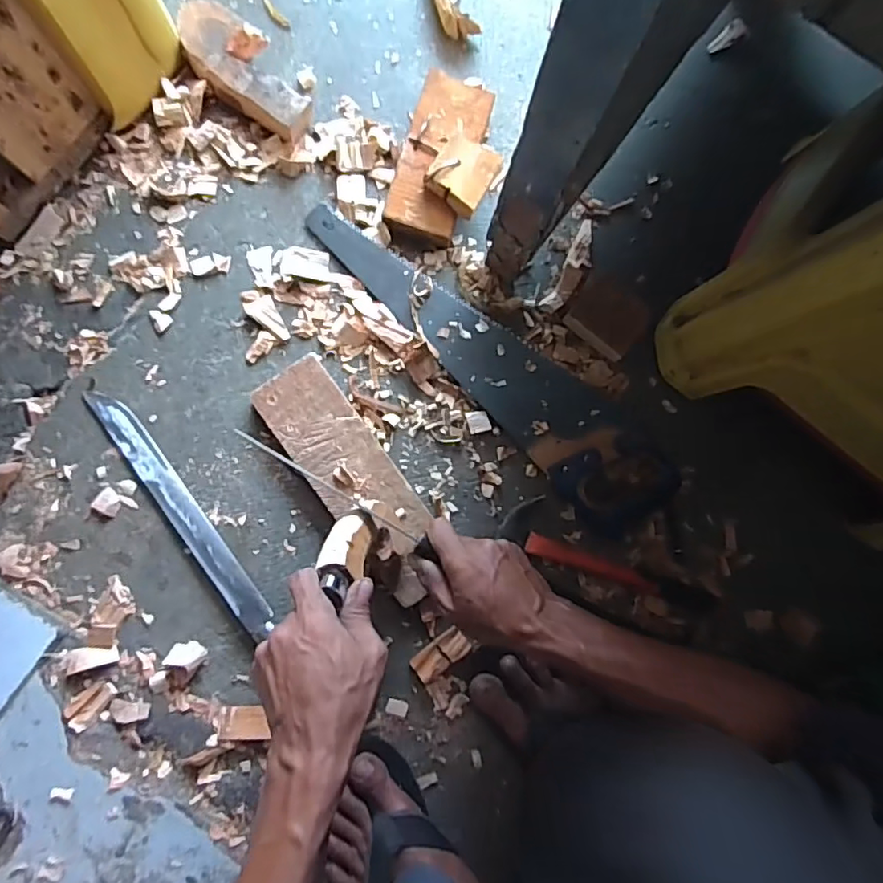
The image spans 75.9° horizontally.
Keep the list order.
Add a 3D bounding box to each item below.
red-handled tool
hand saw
[{"bbox_3d":[0.201,0.147,0.626,0.225,0.018,0.023,19,84,-4],"label":"red-handled tool"},{"bbox_3d":[0.061,-0.094,0.625,0.491,0.030,0.109,45,83,-1],"label":"hand saw"}]

